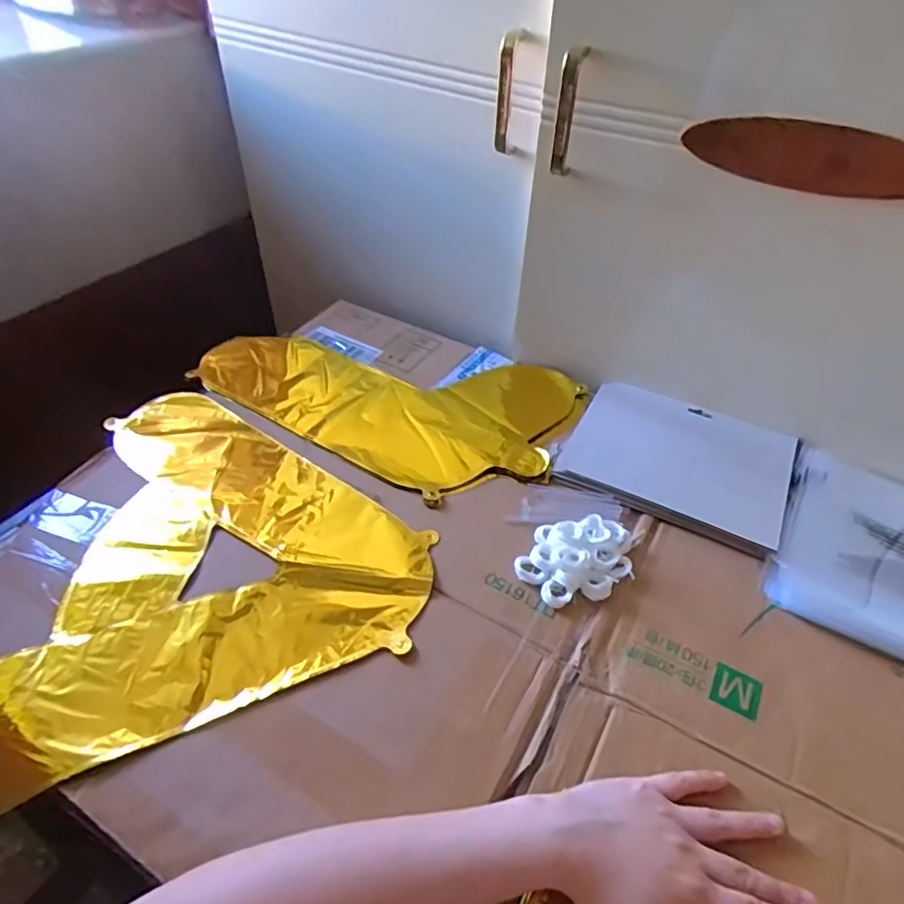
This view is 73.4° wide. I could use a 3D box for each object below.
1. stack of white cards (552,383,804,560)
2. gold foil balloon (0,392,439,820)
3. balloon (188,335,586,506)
[{"bbox_3d":[0.223,0.007,0.595,0.205,0.020,0.160,20,47,17],"label":"stack of white cards"},{"bbox_3d":[-0.182,0.091,0.510,0.316,0.028,0.364,2,46,0],"label":"gold foil balloon"},{"bbox_3d":[-0.080,-0.069,0.663,0.400,0.012,0.225,18,47,15],"label":"balloon"}]

